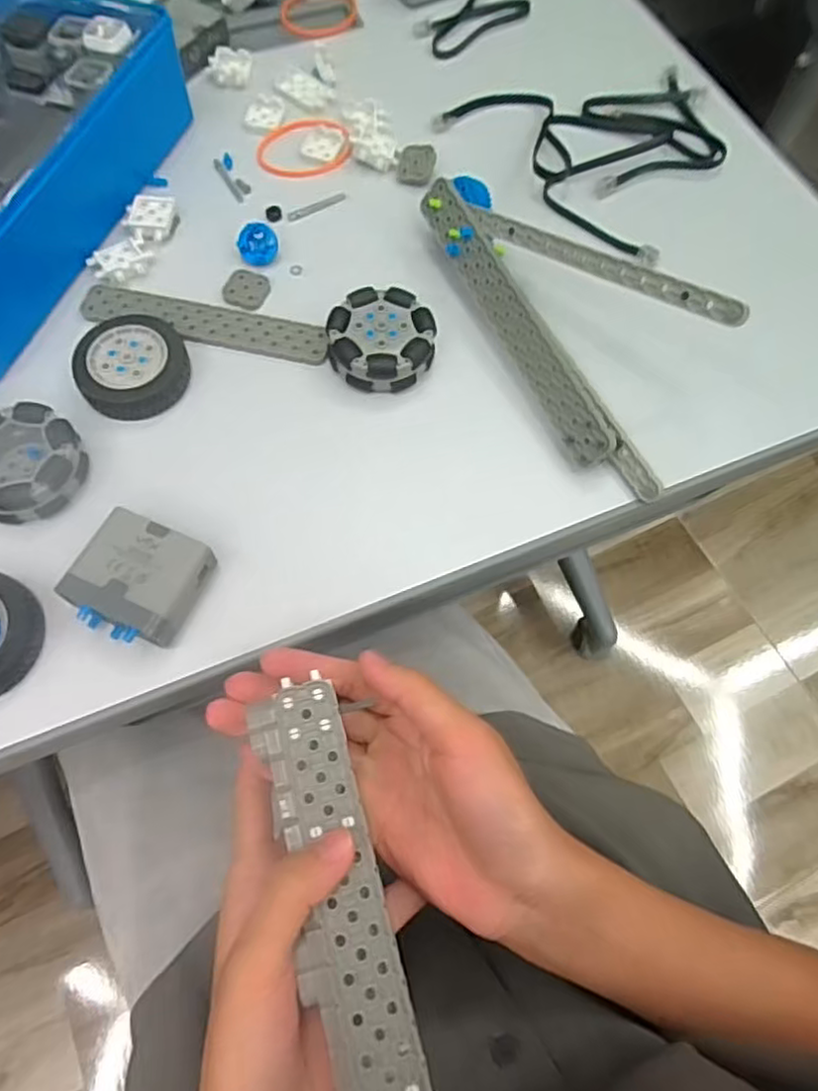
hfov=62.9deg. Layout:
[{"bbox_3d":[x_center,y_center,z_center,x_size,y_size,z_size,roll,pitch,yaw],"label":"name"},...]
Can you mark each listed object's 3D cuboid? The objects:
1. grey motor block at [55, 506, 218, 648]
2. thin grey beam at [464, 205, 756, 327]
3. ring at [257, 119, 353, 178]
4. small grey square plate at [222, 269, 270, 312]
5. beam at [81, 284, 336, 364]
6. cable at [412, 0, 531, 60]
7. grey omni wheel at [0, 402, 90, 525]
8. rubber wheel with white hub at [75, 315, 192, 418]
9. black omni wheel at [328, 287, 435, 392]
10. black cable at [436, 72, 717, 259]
[{"bbox_3d":[-0.131,0.017,0.324,0.057,0.023,0.055,22,68,7],"label":"grey motor block"},{"bbox_3d":[0.099,-0.151,0.357,0.009,0.011,0.169,-40,57,-18],"label":"thin grey beam"},{"bbox_3d":[-0.073,-0.277,0.463,0.065,0.009,0.053,-8,67,-5],"label":"ring"},{"bbox_3d":[-0.100,-0.157,0.409,0.026,0.004,0.027,12,67,3],"label":"small grey square plate"},{"bbox_3d":[-0.122,-0.133,0.397,0.151,0.004,0.030,11,67,3],"label":"beam"},{"bbox_3d":[0.050,-0.414,0.525,0.091,0.011,0.043,-32,72,-15],"label":"cable"},{"bbox_3d":[-0.202,-0.043,0.347,0.056,0.020,0.059,1,67,-2],"label":"grey omni wheel"},{"bbox_3d":[-0.155,-0.101,0.375,0.059,0.014,0.062,1,67,-2],"label":"rubber wheel with white hub"},{"bbox_3d":[-0.016,-0.118,0.389,0.060,0.025,0.056,1,67,-2],"label":"black omni wheel"},{"bbox_3d":[0.135,-0.296,0.470,0.181,0.014,0.162,37,70,13],"label":"black cable"}]

